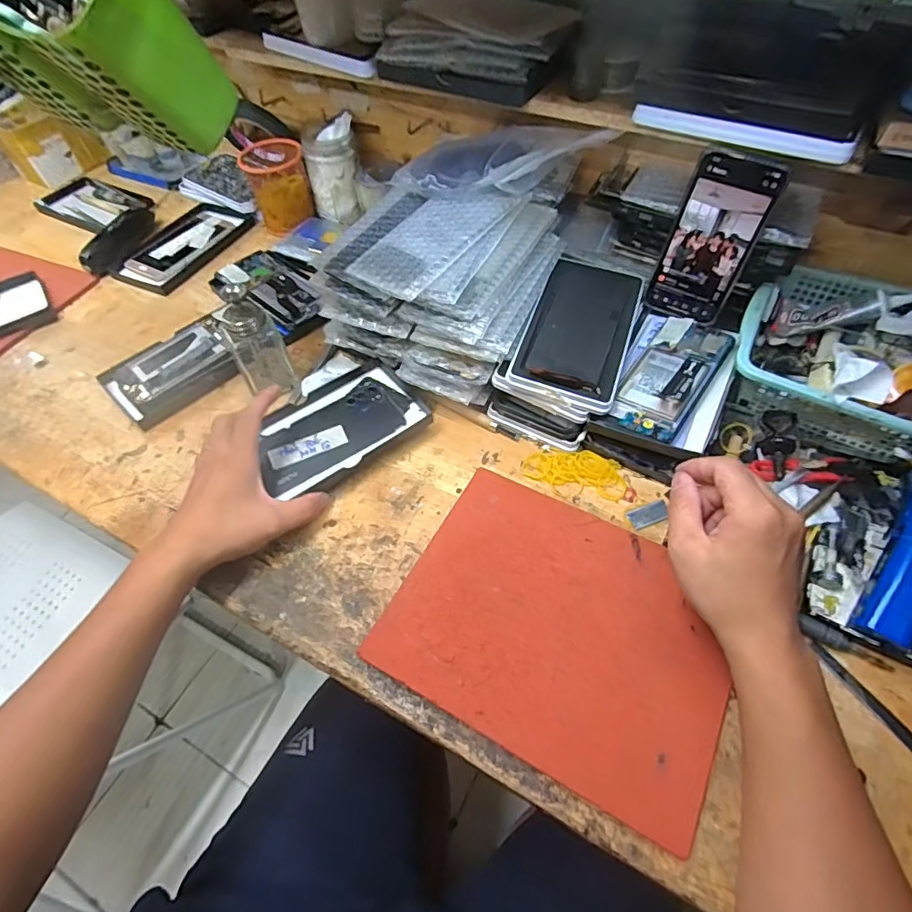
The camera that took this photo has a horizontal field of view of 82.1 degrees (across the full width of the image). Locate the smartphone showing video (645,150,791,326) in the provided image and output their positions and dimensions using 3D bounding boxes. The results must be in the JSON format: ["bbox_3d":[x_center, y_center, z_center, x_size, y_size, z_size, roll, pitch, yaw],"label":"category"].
[{"bbox_3d":[0.242,-0.202,0.500,0.075,0.146,0.004,25,41,16],"label":"smartphone showing video"}]

